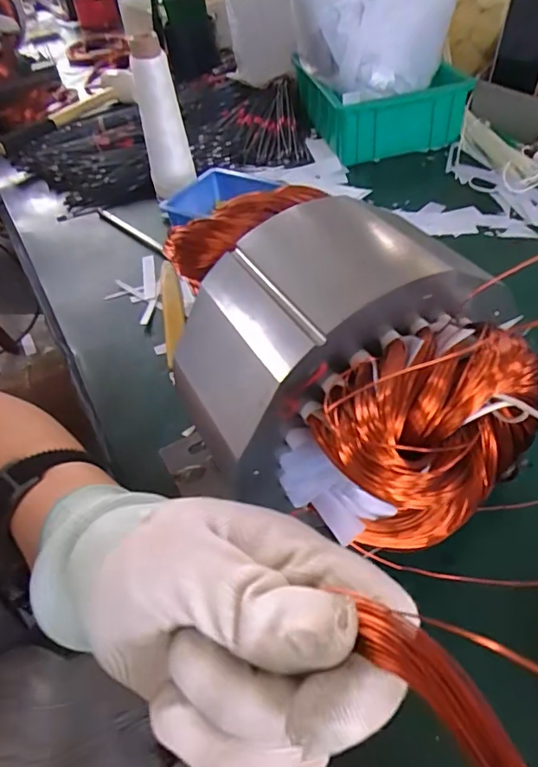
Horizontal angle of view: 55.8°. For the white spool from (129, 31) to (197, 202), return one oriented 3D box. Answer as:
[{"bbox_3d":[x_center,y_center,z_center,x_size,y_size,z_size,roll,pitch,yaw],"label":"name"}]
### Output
[{"bbox_3d":[-0.121,-0.295,0.569,0.050,0.154,0.057,-12,49,-3],"label":"white spool"}]

